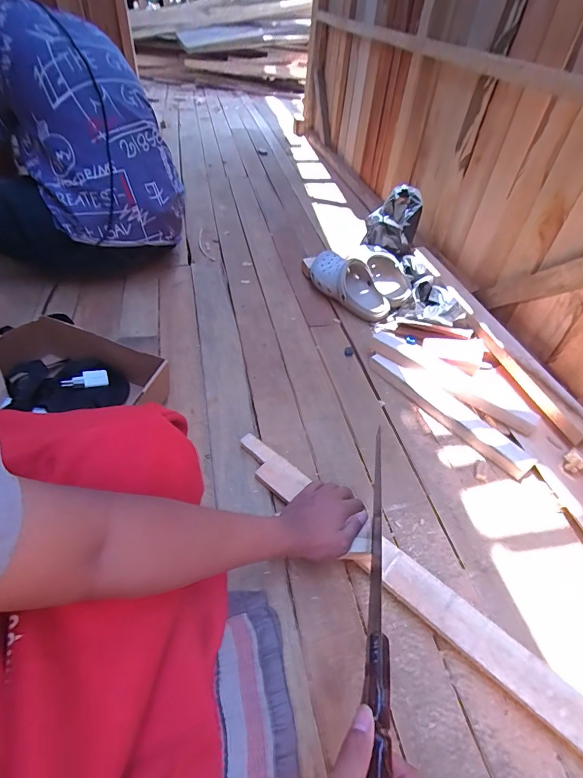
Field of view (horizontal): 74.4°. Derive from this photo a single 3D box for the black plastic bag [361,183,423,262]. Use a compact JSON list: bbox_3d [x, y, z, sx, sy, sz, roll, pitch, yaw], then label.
[{"bbox_3d":[0.299,-0.498,1.132,0.149,0.154,0.096,16,47,9],"label":"black plastic bag"}]

